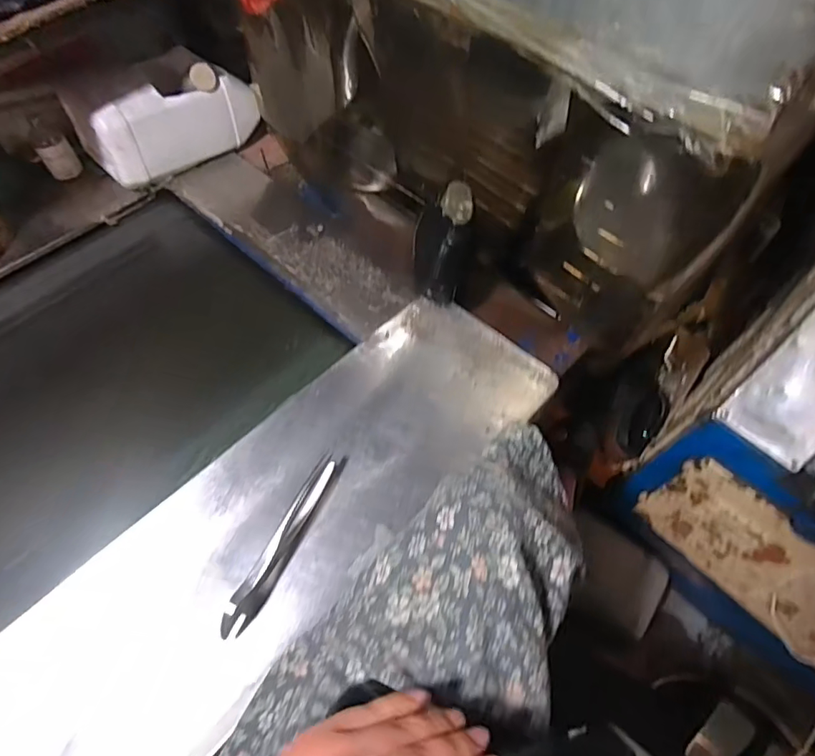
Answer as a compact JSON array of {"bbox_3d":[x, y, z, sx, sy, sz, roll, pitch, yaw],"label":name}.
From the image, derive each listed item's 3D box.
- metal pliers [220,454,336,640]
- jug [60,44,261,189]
[{"bbox_3d":[-0.125,0.164,0.509,0.017,0.045,0.192,22,62,12],"label":"metal pliers"},{"bbox_3d":[-0.405,-0.443,0.825,0.272,0.160,0.148,-39,68,-21],"label":"jug"}]

